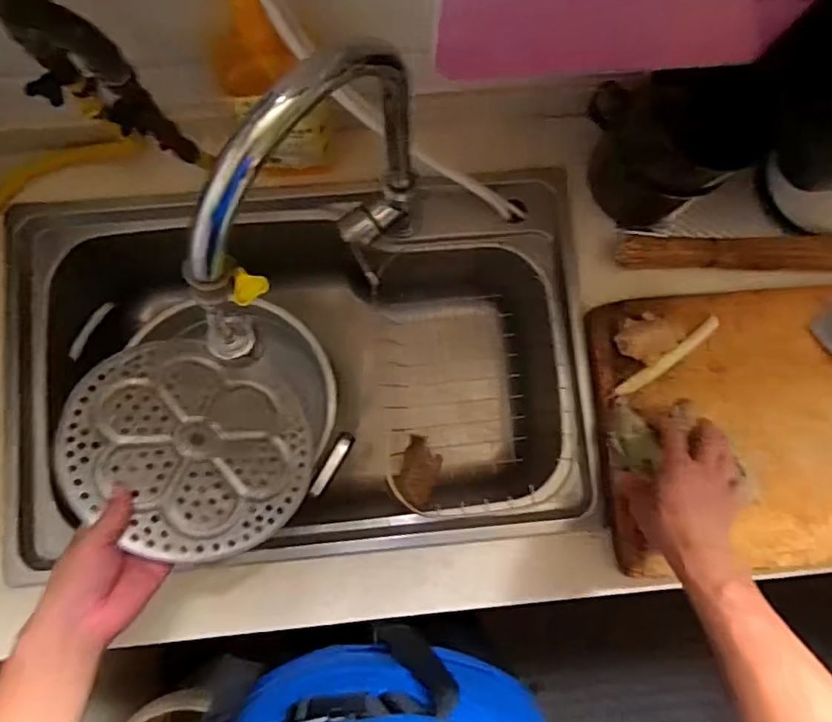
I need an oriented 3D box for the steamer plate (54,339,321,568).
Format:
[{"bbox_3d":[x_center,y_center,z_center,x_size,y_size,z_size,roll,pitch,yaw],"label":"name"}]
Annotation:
[{"bbox_3d":[-0.228,0.086,0.609,0.236,0.011,0.222,17,50,-21],"label":"steamer plate"}]

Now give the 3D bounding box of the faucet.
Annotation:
[{"bbox_3d":[-0.091,-0.110,0.509,0.051,0.377,0.260,34,85,5],"label":"faucet"}]

